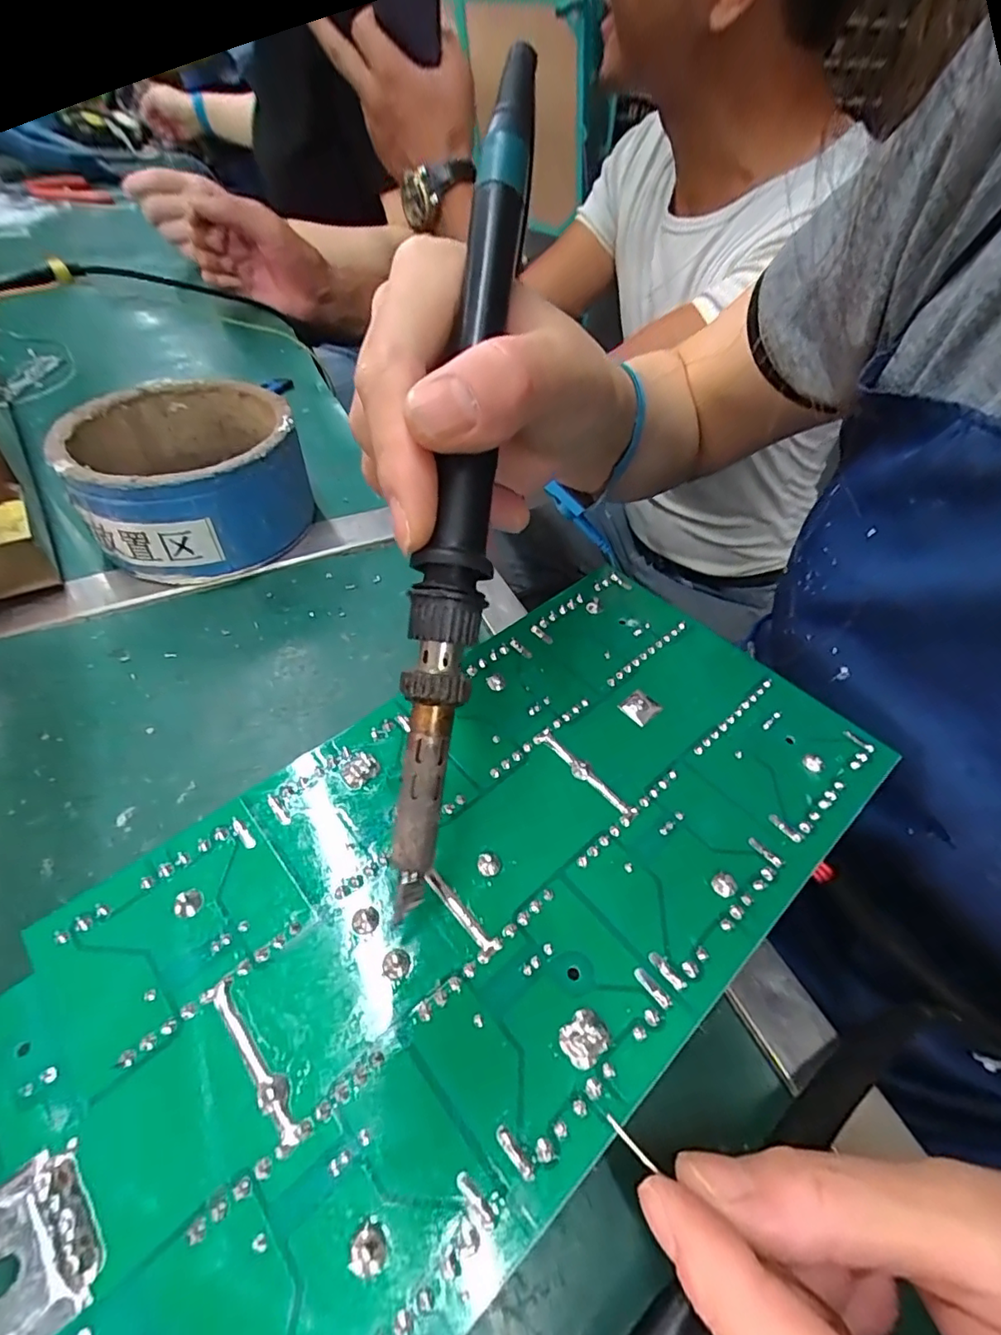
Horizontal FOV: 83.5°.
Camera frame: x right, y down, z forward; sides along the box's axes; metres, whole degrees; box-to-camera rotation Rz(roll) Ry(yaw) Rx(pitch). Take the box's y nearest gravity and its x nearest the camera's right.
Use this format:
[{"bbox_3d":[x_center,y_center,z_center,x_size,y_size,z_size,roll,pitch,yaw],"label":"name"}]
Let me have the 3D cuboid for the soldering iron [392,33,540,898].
[{"bbox_3d":[-0.010,-0.048,0.156,0.016,0.026,0.233,7,89,4],"label":"soldering iron"}]

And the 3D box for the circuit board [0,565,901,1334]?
[{"bbox_3d":[-0.011,0.063,0.168,0.276,0.010,0.137,-34,58,-28],"label":"circuit board"}]

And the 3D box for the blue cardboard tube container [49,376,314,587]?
[{"bbox_3d":[-0.178,-0.106,0.327,0.114,0.069,0.116,1,49,-2],"label":"blue cardboard tube container"}]

